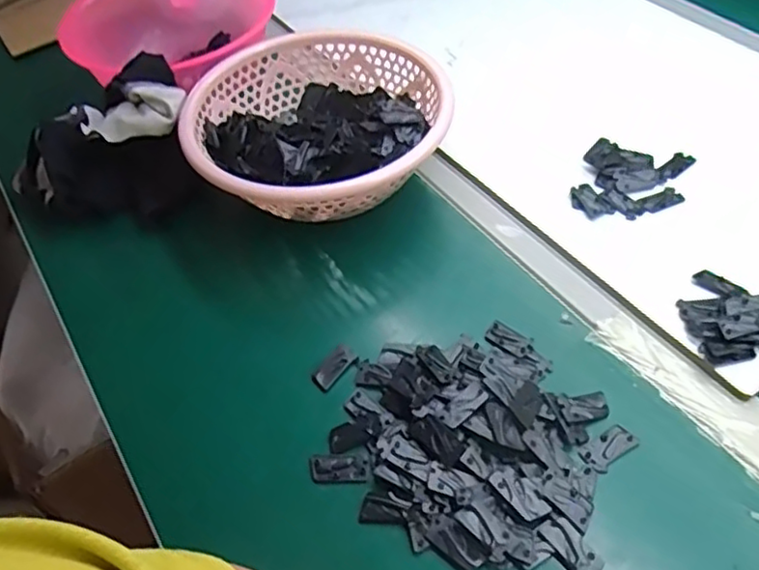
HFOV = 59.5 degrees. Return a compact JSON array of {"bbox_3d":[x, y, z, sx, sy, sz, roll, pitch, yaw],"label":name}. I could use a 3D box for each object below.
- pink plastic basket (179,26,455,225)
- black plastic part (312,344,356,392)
[{"bbox_3d":[-0.047,-0.122,0.543,0.204,0.070,0.191,-2,51,2],"label":"pink plastic basket"},{"bbox_3d":[-0.030,0.056,0.449,0.016,0.004,0.034,31,59,26],"label":"black plastic part"}]

